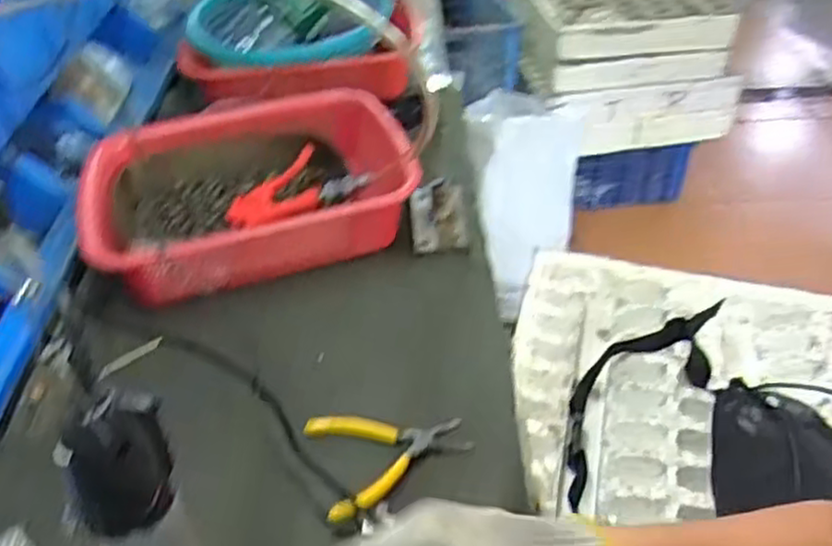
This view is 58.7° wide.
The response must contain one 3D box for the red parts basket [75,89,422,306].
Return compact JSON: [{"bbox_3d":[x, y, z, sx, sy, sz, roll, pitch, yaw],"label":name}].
[{"bbox_3d":[-0.190,-0.103,0.867,0.360,0.113,0.292,-13,40,-14],"label":"red parts basket"}]

